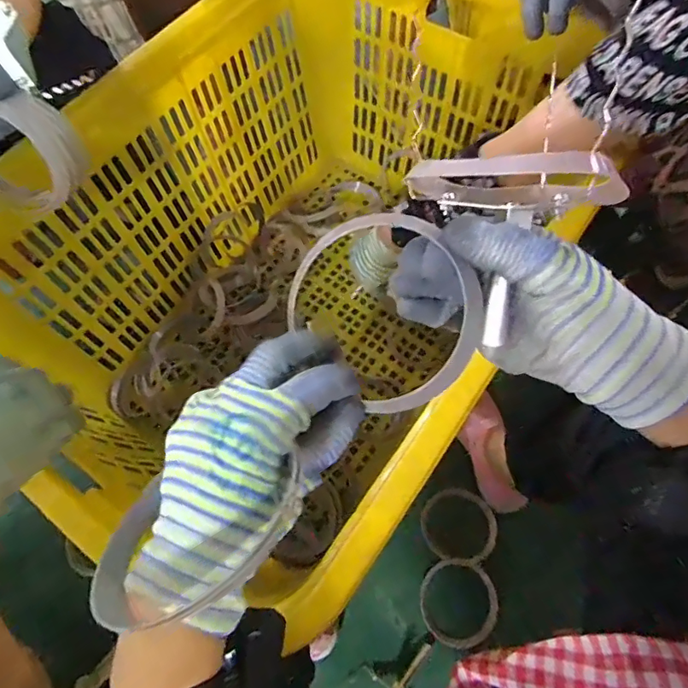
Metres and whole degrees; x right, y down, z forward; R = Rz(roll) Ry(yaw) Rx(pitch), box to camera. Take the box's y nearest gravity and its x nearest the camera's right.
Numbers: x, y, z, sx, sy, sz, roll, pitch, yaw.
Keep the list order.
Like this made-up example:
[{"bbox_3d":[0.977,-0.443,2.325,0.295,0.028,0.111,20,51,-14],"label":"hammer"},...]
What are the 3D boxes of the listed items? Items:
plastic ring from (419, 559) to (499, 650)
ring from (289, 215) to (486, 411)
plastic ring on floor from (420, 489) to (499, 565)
[{"bbox_3d":[0.169,0.378,0.701,0.111,0.018,0.115,-1,64,3],"label":"plastic ring"},{"bbox_3d":[0.023,-0.021,0.270,0.113,0.008,0.097,47,106,12],"label":"ring"},{"bbox_3d":[0.177,0.279,0.740,0.115,0.016,0.105,-1,64,3],"label":"plastic ring on floor"}]

